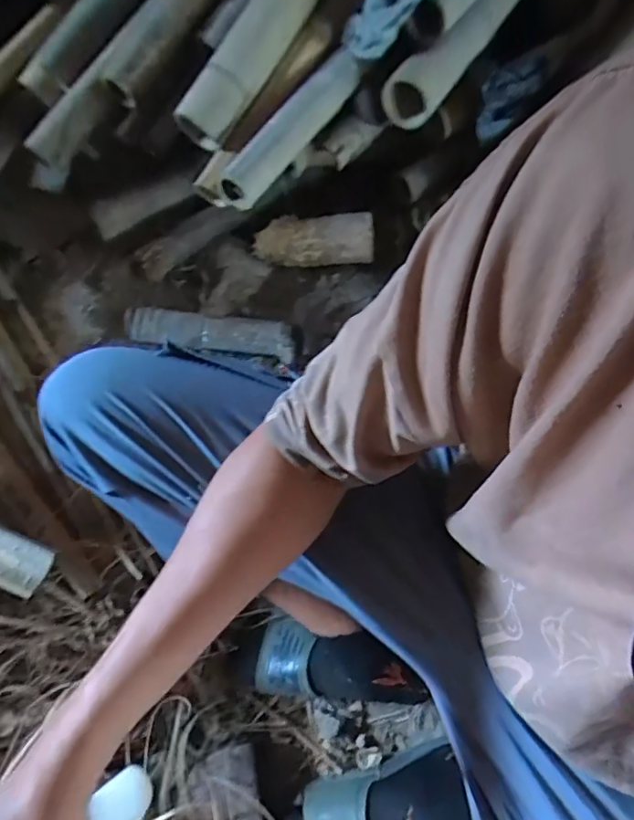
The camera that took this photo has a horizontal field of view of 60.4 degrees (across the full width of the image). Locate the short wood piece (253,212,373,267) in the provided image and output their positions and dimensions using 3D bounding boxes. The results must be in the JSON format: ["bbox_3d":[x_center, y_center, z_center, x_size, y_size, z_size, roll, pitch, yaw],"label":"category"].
[{"bbox_3d":[-0.005,-0.283,0.900,0.196,0.056,0.073,2,63,1],"label":"short wood piece"}]

